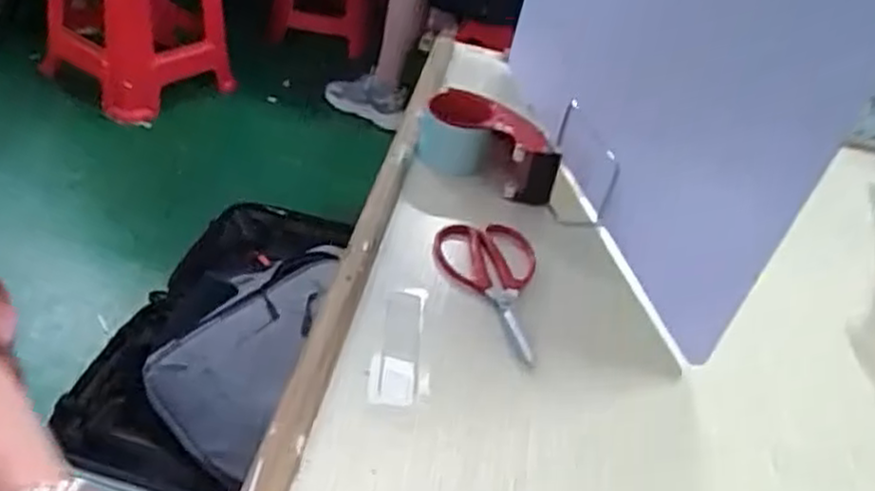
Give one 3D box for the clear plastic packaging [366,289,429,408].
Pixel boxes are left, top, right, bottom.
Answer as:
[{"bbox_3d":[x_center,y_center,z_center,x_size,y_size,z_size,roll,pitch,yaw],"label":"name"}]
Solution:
[{"bbox_3d":[-0.032,0.080,0.618,0.037,0.012,0.126,11,36,-2],"label":"clear plastic packaging"}]

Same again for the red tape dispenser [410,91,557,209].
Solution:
[{"bbox_3d":[0.061,-0.113,0.837,0.166,0.075,0.078,21,38,14],"label":"red tape dispenser"}]

